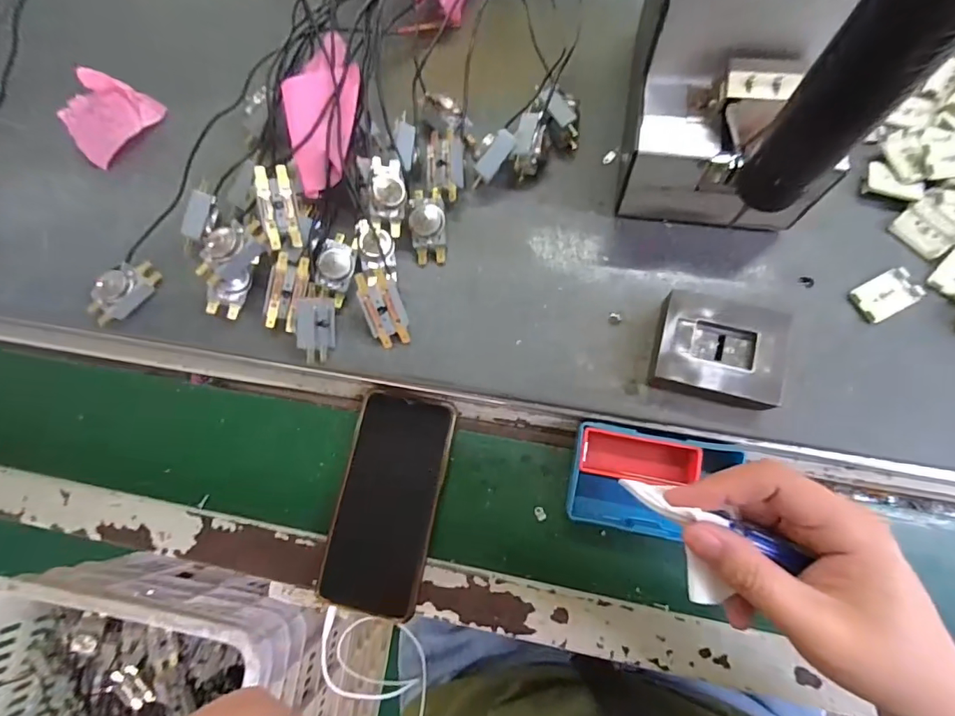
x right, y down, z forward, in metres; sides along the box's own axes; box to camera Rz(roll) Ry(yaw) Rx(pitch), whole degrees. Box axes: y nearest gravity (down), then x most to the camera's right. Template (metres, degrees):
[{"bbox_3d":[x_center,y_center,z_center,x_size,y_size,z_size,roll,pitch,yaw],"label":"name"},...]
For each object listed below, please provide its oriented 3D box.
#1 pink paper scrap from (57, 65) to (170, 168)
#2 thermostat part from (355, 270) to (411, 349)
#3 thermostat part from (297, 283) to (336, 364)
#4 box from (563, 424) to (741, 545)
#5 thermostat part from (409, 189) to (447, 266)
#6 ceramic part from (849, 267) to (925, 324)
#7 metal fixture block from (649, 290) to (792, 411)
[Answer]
[{"bbox_3d":[-0.361,-0.234,0.458,0.094,0.024,0.079,34,84,12],"label":"pink paper scrap"},{"bbox_3d":[-0.071,-0.037,0.358,0.029,0.007,0.058,-17,109,-2],"label":"thermostat part"},{"bbox_3d":[-0.124,-0.025,0.359,0.015,0.033,0.056,10,102,32],"label":"thermostat part"},{"bbox_3d":[0.123,0.090,0.343,0.107,0.023,0.070,9,80,8],"label":"box"},{"bbox_3d":[-0.038,-0.107,0.377,0.028,0.023,0.059,-5,78,5],"label":"thermostat part"},{"bbox_3d":[0.290,-0.045,0.335,0.044,0.004,0.027,-30,77,0],"label":"ceramic part"},{"bbox_3d":[0.166,-0.005,0.332,0.083,0.031,0.070,12,80,9],"label":"metal fixture block"}]

